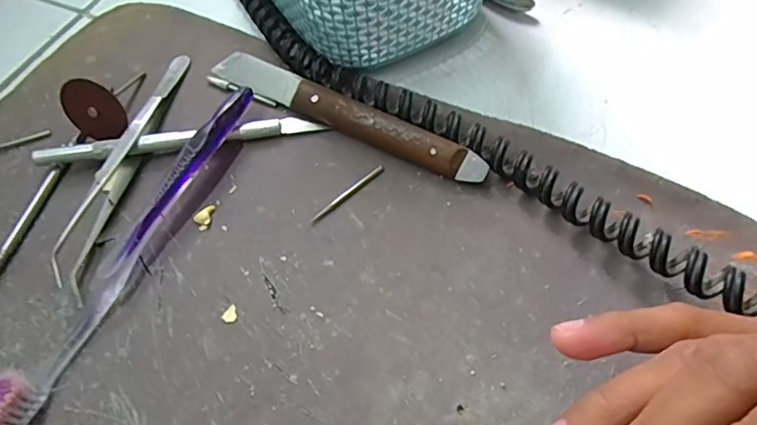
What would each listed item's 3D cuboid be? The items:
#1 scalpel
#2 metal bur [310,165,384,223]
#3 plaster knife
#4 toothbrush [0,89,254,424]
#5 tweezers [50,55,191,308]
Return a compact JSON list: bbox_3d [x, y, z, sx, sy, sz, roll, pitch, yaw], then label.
[{"bbox_3d":[-0.094,-0.035,0.264,0.132,0.011,0.010,-10,58,-3],"label":"scalpel"},{"bbox_3d":[-0.014,-0.009,0.251,0.042,0.004,0.004,-38,66,-18],"label":"metal bur"},{"bbox_3d":[-0.017,-0.047,0.265,0.146,0.015,0.019,24,63,17],"label":"plaster knife"},{"bbox_3d":[-0.105,0.016,0.227,0.012,0.022,0.185,20,62,15],"label":"toothbrush"},{"bbox_3d":[-0.118,-0.027,0.256,0.014,0.017,0.139,6,59,7],"label":"tweezers"}]

